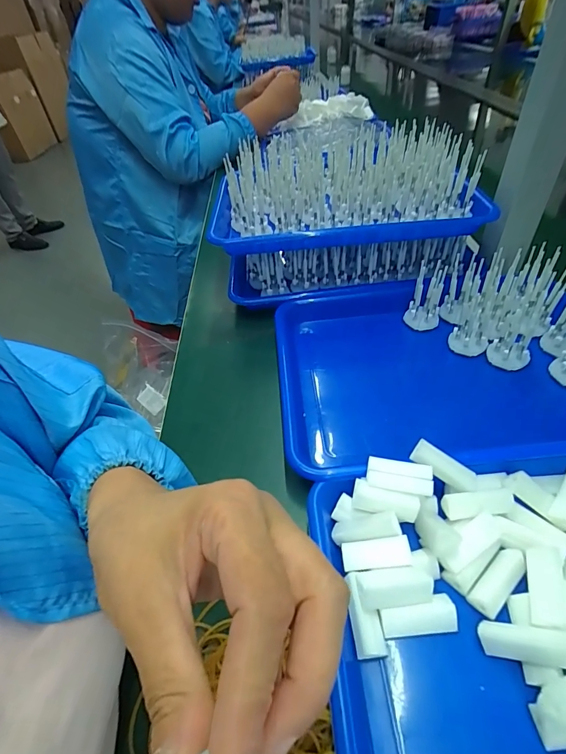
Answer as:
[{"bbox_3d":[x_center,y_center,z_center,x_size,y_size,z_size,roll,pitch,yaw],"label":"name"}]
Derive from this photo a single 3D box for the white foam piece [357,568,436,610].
[{"bbox_3d":[0.071,0.137,0.241,0.047,0.020,0.020,-7,46,0],"label":"white foam piece"}]

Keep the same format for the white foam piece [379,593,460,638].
[{"bbox_3d":[0.084,0.150,0.236,0.047,0.009,0.023,-7,85,-1],"label":"white foam piece"}]

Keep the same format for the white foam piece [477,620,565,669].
[{"bbox_3d":[0.138,0.152,0.213,0.046,0.008,0.017,-12,40,31],"label":"white foam piece"}]

